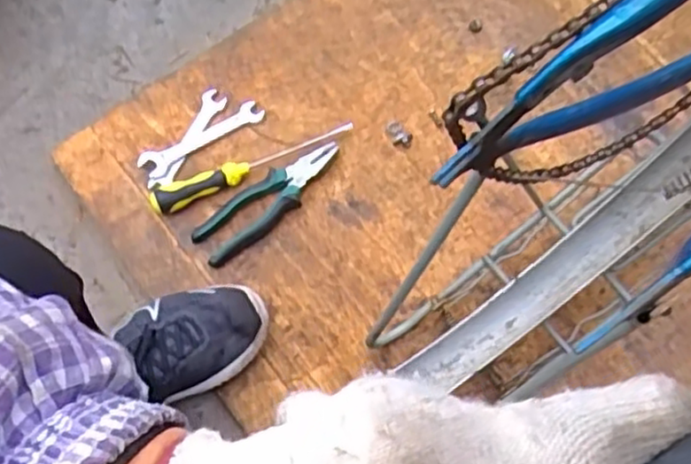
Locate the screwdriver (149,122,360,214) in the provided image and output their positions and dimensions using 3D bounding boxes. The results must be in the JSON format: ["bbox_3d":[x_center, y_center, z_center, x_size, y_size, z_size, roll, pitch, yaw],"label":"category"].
[{"bbox_3d":[-0.107,-0.076,0.825,0.248,0.025,0.038,-20,70,-7],"label":"screwdriver"}]

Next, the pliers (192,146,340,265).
[{"bbox_3d":[-0.088,-0.039,0.815,0.194,0.014,0.056,-38,73,-13],"label":"pliers"}]

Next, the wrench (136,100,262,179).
[{"bbox_3d":[-0.175,-0.115,0.852,0.158,0.010,0.038,-34,72,-11],"label":"wrench"}]

